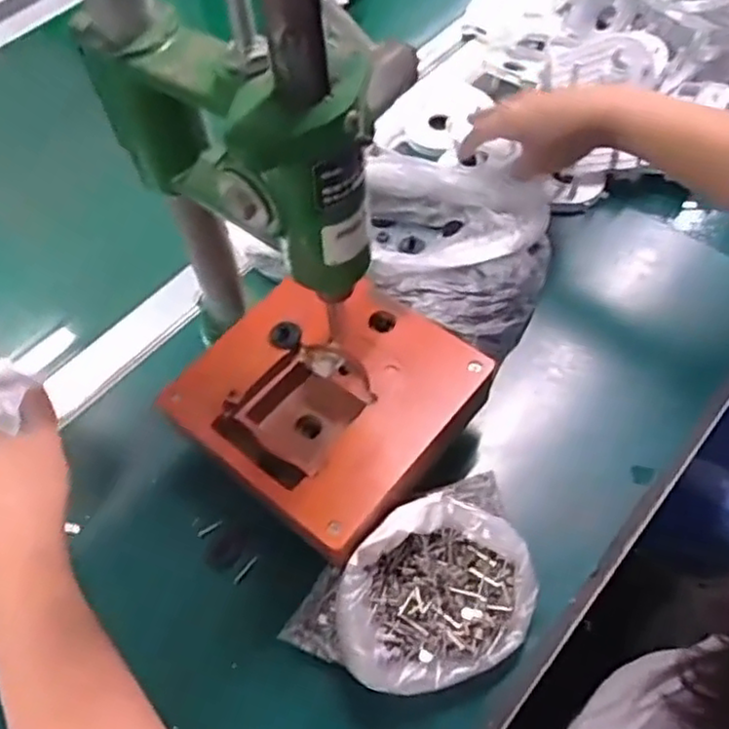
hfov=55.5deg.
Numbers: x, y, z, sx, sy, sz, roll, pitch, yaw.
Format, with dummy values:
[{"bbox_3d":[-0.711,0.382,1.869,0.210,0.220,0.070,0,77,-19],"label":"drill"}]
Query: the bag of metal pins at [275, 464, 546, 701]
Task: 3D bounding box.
[{"bbox_3d":[0.037,0.135,0.403,0.147,0.057,0.094,-31,62,-15],"label":"bag of metal pins"}]

